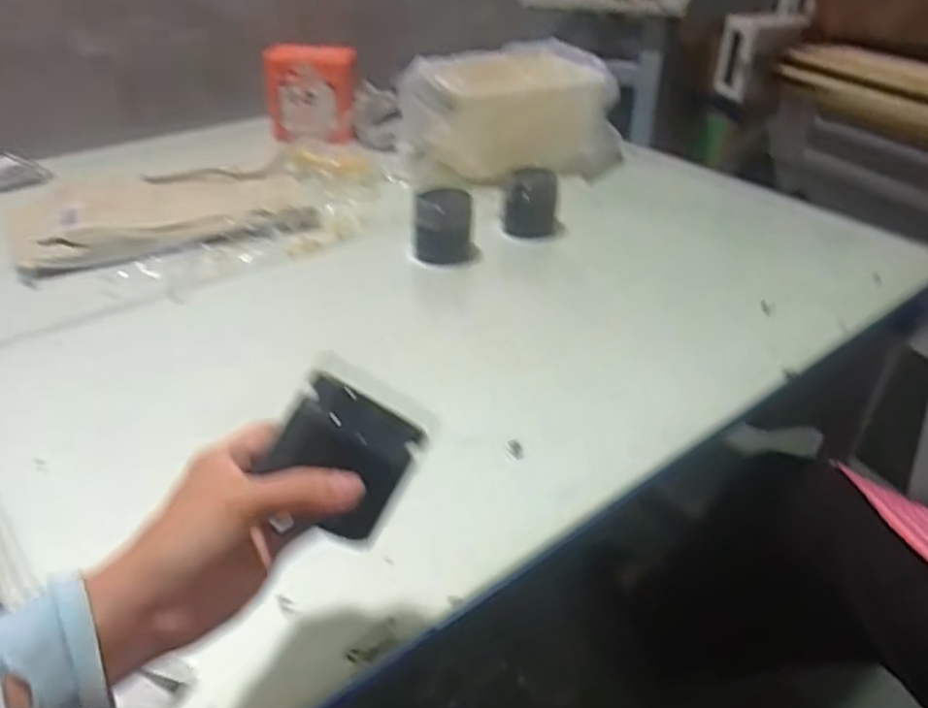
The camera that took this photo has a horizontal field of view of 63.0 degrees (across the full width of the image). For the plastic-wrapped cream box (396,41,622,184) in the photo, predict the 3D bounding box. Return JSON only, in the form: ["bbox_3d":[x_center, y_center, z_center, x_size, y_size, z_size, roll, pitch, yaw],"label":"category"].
[{"bbox_3d":[0.060,-0.332,1.046,0.283,0.153,0.136,-6,33,-13],"label":"plastic-wrapped cream box"}]

